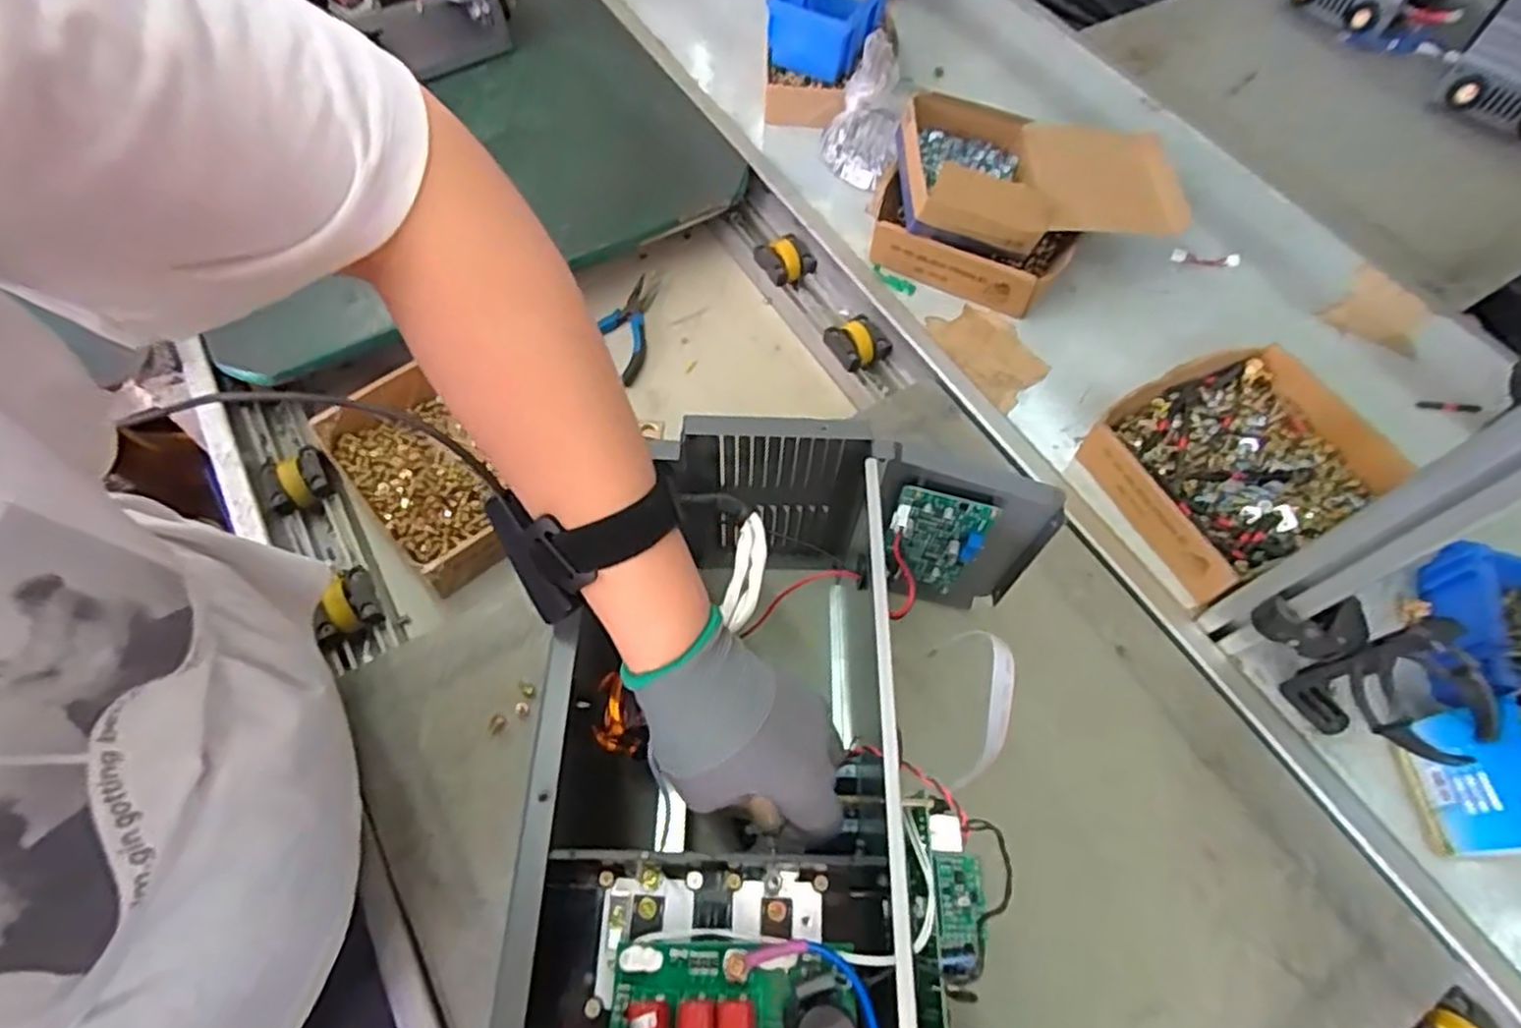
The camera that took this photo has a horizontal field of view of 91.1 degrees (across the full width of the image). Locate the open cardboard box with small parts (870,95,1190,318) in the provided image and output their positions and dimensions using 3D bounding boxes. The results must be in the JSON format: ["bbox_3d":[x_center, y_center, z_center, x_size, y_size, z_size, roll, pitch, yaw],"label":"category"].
[{"bbox_3d":[0.276,-0.324,0.792,0.295,0.096,0.216,19,62,8],"label":"open cardboard box with small parts"}]

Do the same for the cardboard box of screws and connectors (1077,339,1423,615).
[{"bbox_3d":[0.426,-0.045,0.673,0.251,0.054,0.189,-26,66,-15],"label":"cardboard box of screws and connectors"}]

